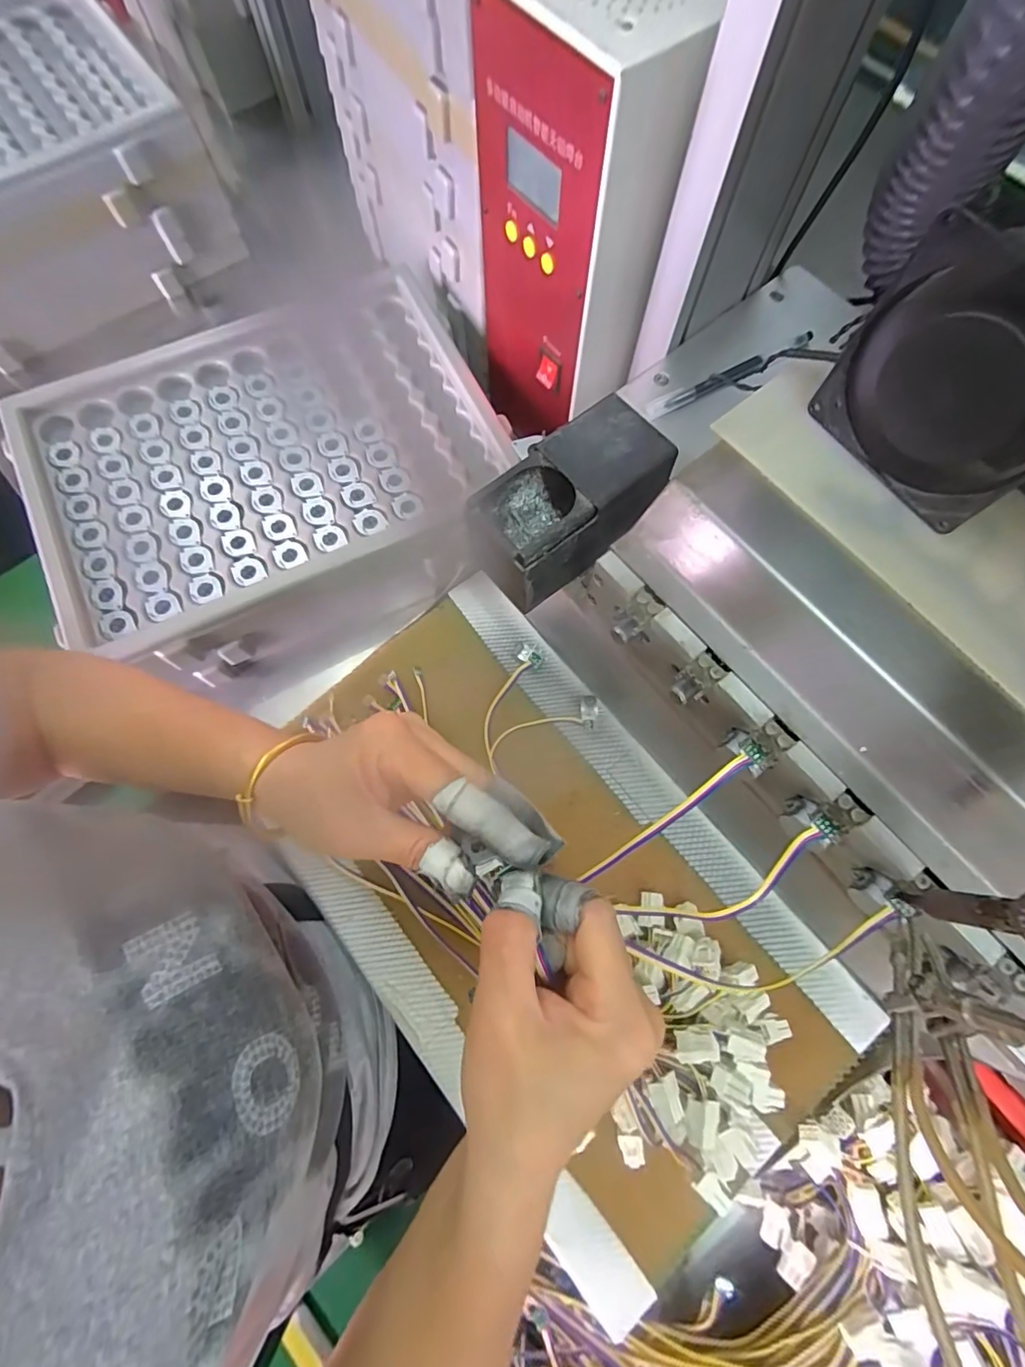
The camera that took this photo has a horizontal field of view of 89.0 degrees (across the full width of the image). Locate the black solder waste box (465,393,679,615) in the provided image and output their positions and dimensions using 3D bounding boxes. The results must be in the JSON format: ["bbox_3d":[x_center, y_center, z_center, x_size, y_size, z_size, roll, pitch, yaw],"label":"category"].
[{"bbox_3d":[0.033,-0.098,0.304,0.115,0.064,0.070,-41,78,-10],"label":"black solder waste box"}]

